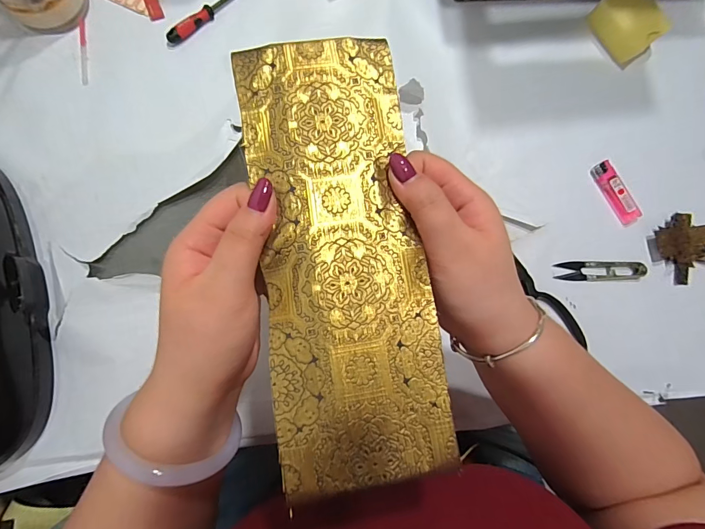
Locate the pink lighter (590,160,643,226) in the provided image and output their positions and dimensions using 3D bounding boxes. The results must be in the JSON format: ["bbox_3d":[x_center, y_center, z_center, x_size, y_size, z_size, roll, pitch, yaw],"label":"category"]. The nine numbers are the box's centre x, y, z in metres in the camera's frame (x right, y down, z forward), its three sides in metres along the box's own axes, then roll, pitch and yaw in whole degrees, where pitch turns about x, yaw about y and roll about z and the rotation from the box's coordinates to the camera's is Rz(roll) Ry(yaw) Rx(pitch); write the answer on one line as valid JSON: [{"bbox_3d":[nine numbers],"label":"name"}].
[{"bbox_3d":[0.310,-0.084,0.440,0.021,0.015,0.079,-28,86,-7],"label":"pink lighter"}]

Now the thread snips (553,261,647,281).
[{"bbox_3d":[0.281,0.007,0.423,0.100,0.009,0.022,1,83,-5],"label":"thread snips"}]

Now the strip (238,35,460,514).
[{"bbox_3d":[-0.006,-0.008,0.210,0.091,0.007,0.245,-7,83,-6],"label":"strip"}]

